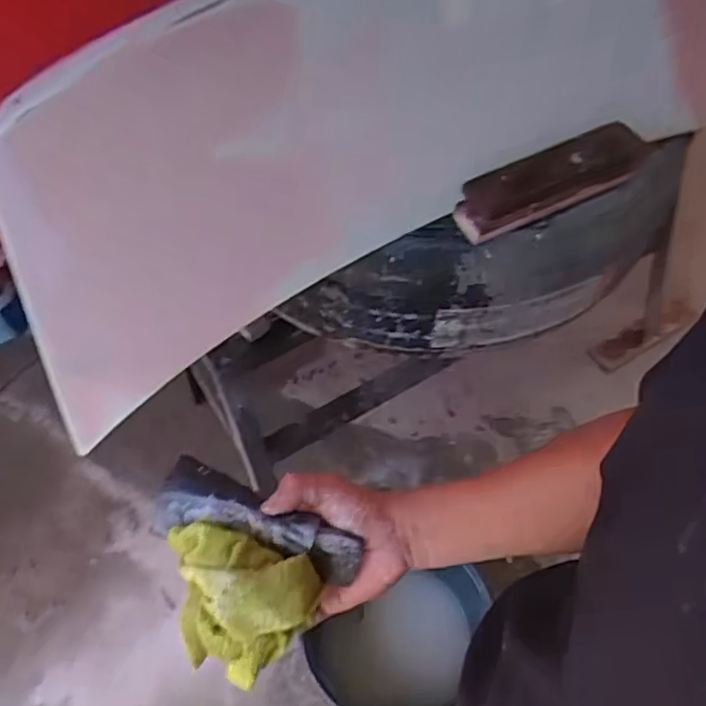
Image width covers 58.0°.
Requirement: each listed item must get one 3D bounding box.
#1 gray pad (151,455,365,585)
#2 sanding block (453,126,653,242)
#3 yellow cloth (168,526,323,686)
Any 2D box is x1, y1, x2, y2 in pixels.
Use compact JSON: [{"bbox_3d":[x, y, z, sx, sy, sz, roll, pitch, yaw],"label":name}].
[{"bbox_3d":[-0.071,0.127,0.464,0.149,0.037,0.050,21,58,-2],"label":"gray pad"},{"bbox_3d":[0.260,-0.220,0.789,0.299,0.041,0.064,-24,58,-16],"label":"sanding block"},{"bbox_3d":[-0.082,0.171,0.437,0.105,0.075,0.086,12,57,7],"label":"yellow cloth"}]

